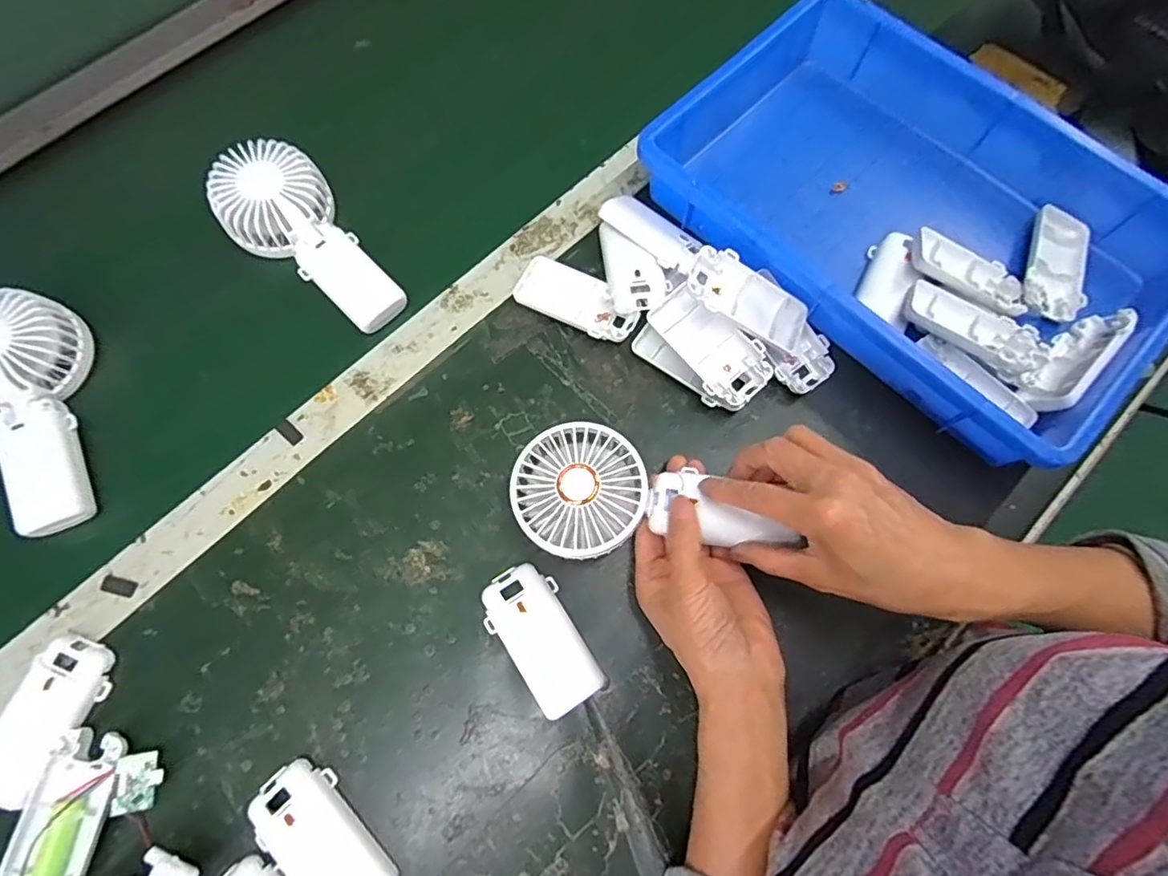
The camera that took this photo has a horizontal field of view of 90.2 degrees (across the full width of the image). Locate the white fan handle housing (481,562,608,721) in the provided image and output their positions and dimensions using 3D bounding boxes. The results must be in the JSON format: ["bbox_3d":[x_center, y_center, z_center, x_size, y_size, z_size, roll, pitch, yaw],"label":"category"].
[{"bbox_3d":[-0.028,0.129,0.378,0.047,0.016,0.093,-33,75,-10],"label":"white fan handle housing"}]

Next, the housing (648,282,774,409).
[{"bbox_3d":[0.092,-0.066,0.427,0.048,0.024,0.094,-36,75,-10],"label":"housing"}]

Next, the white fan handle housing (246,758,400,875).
[{"bbox_3d":[-0.155,0.239,0.343,0.046,0.014,0.093,-41,76,-12],"label":"white fan handle housing"}]

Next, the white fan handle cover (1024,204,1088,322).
[{"bbox_3d":[0.368,-0.134,0.454,0.045,0.018,0.093,23,74,8],"label":"white fan handle cover"}]

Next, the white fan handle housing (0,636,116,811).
[{"bbox_3d":[-0.324,0.169,0.351,0.039,0.019,0.089,23,74,8],"label":"white fan handle housing"}]

